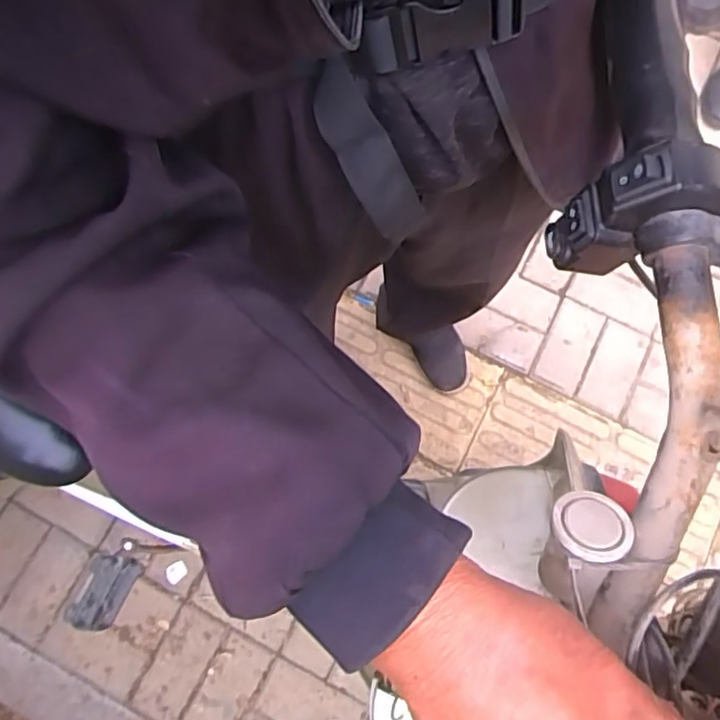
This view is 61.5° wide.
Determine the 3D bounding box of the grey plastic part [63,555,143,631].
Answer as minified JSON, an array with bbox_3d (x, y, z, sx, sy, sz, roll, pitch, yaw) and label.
[{"bbox_3d":[-0.345,0.307,0.823,0.026,0.092,0.111,18,74,30],"label":"grey plastic part"}]

